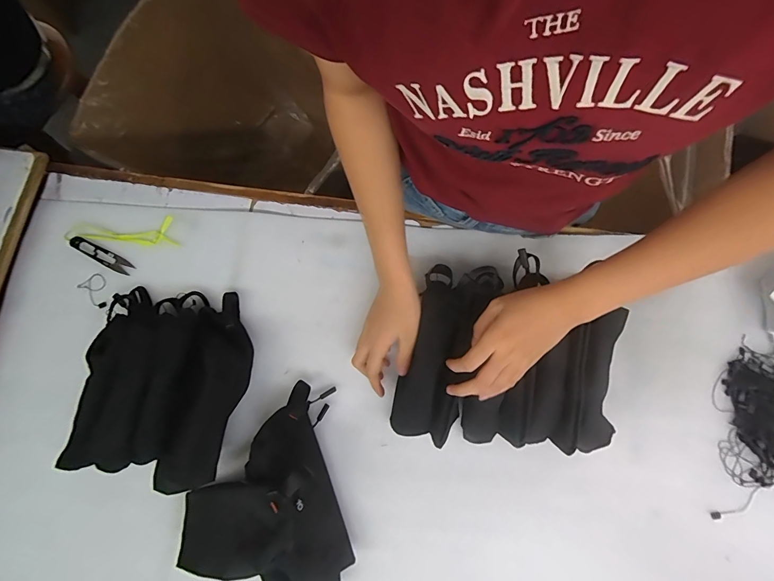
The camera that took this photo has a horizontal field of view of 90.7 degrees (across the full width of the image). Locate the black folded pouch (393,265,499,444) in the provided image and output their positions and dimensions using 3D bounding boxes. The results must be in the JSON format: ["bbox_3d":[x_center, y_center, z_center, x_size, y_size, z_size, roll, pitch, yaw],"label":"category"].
[{"bbox_3d":[0.062,0.076,0.468,0.073,0.091,0.211,16,88,6],"label":"black folded pouch"}]

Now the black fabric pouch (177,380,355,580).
[{"bbox_3d":[-0.115,0.250,0.430,0.177,0.125,0.240,34,79,9],"label":"black fabric pouch"}]

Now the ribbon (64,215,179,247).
[{"bbox_3d":[-0.394,-0.087,0.568,0.164,0.008,0.042,-1,76,1],"label":"ribbon"}]

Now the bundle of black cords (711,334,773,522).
[{"bbox_3d":[0.483,0.181,0.484,0.122,0.019,0.208,9,76,4],"label":"bundle of black cords"}]

